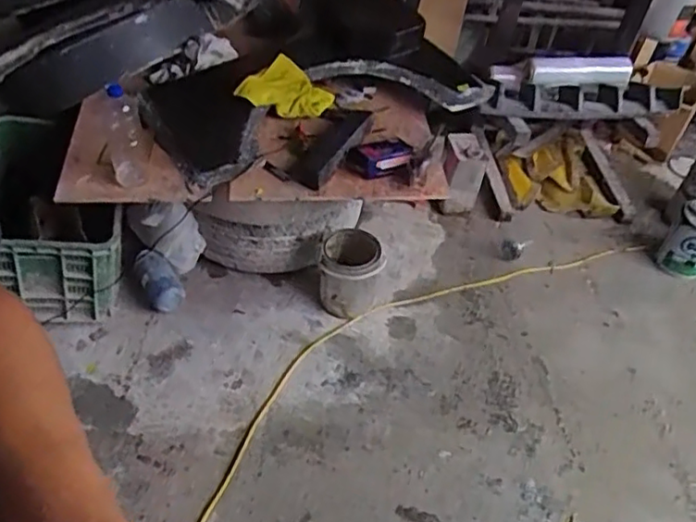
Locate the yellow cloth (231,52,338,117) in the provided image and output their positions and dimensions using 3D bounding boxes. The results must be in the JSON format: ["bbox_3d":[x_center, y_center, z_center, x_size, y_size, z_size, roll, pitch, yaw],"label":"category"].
[{"bbox_3d":[-0.178,-0.495,1.842,0.221,0.082,0.228,20,48,11],"label":"yellow cloth"}]

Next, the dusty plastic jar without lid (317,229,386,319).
[{"bbox_3d":[0.006,0.035,1.766,0.173,0.184,0.178,3,48,-3],"label":"dusty plastic jar without lid"}]

